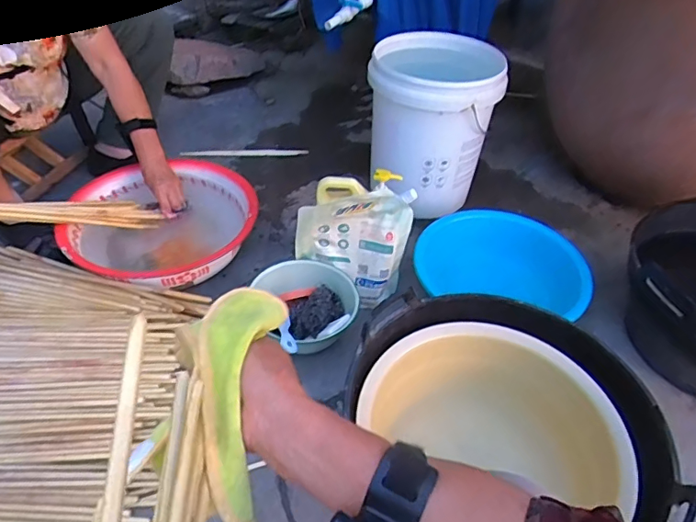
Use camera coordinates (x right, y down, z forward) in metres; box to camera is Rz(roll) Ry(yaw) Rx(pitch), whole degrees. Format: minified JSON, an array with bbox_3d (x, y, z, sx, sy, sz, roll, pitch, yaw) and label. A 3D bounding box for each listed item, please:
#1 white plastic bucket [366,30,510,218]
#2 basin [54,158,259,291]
[{"bbox_3d":[0.189,-0.323,1.211,0.280,0.324,0.262,2,43,-2],"label":"white plastic bucket"},{"bbox_3d":[-0.387,-0.071,1.096,0.372,0.111,0.358,3,44,-3],"label":"basin"}]

